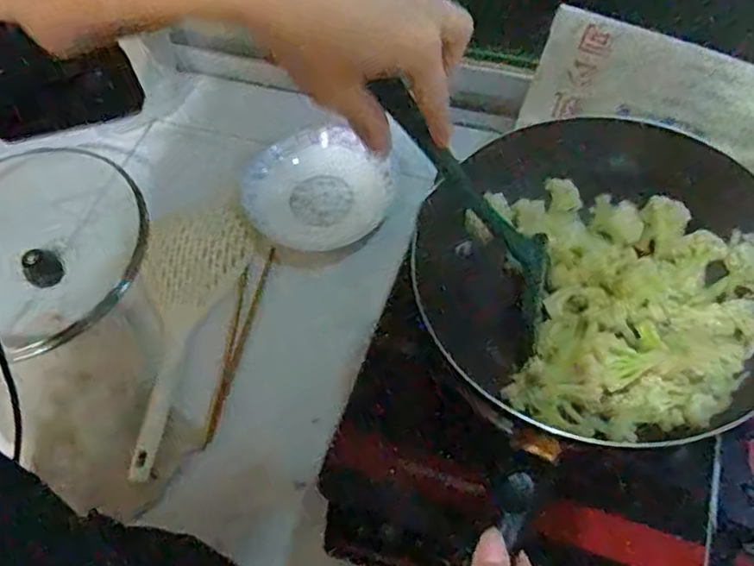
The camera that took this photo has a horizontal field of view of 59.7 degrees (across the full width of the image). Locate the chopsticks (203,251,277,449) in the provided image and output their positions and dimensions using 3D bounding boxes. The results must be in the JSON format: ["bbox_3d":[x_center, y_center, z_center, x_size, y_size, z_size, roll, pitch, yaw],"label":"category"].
[{"bbox_3d":[-0.156,0.062,0.716,0.028,0.007,0.226,18,65,-8],"label":"chopsticks"}]

